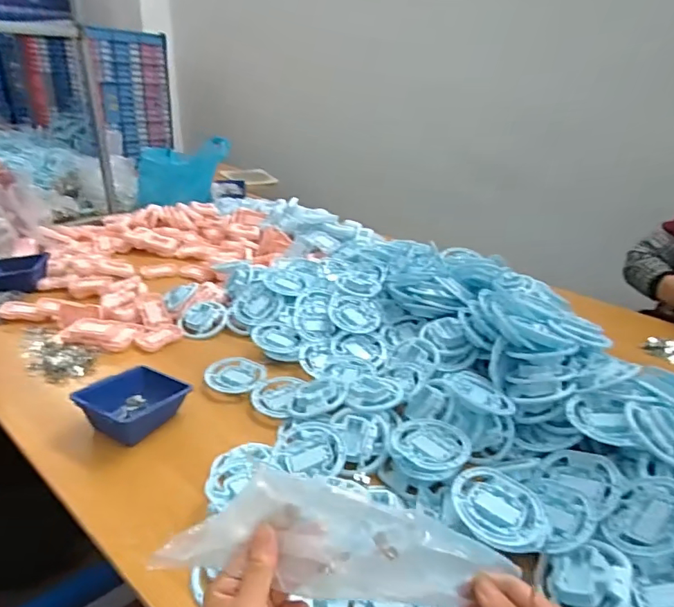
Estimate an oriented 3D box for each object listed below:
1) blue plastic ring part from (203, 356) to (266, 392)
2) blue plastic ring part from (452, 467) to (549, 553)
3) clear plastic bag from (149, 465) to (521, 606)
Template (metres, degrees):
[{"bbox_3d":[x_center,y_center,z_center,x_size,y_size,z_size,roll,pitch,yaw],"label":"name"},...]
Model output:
[{"bbox_3d":[-0.189,0.126,0.884,0.100,0.011,0.114,-21,36,-40],"label":"blue plastic ring part"},{"bbox_3d":[0.196,0.244,0.586,0.110,0.015,0.105,12,28,15],"label":"blue plastic ring part"},{"bbox_3d":[0.004,0.169,0.348,0.229,0.073,0.030,13,-19,-6],"label":"clear plastic bag"}]

